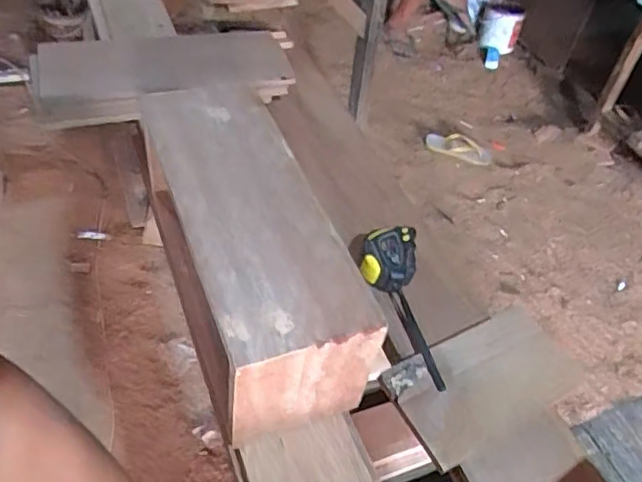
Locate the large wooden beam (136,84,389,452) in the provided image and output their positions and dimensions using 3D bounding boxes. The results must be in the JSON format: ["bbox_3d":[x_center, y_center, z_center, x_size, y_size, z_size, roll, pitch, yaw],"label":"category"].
[{"bbox_3d":[-0.078,-0.003,0.577,0.137,0.139,0.341,-14,52,-18],"label":"large wooden beam"}]

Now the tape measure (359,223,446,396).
[{"bbox_3d":[0.087,0.069,0.653,0.075,0.040,0.198,0,49,-6],"label":"tape measure"}]

